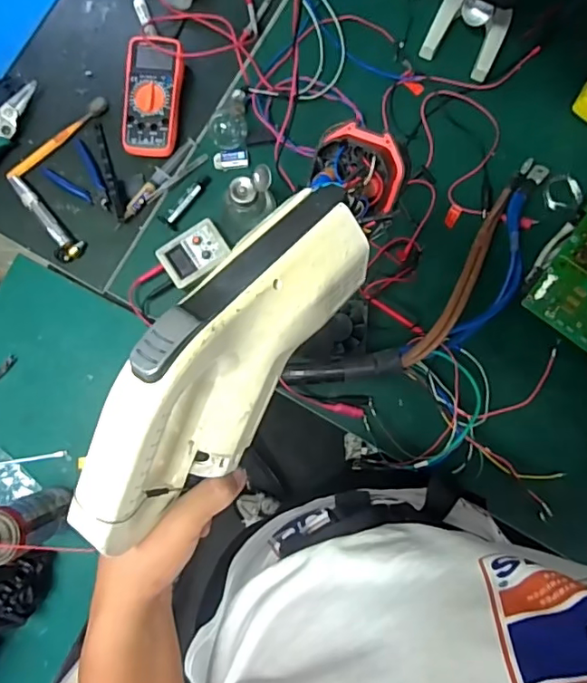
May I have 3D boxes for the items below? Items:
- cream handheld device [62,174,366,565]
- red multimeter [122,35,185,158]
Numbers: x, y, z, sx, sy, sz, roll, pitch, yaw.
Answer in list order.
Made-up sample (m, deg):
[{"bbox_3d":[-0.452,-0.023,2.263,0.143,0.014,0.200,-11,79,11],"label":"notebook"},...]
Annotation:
[{"bbox_3d":[-0.038,0.012,0.308,0.066,0.089,0.236,37,83,4],"label":"cream handheld device"},{"bbox_3d":[-0.209,-0.360,0.797,0.081,0.041,0.172,4,84,1],"label":"red multimeter"}]

